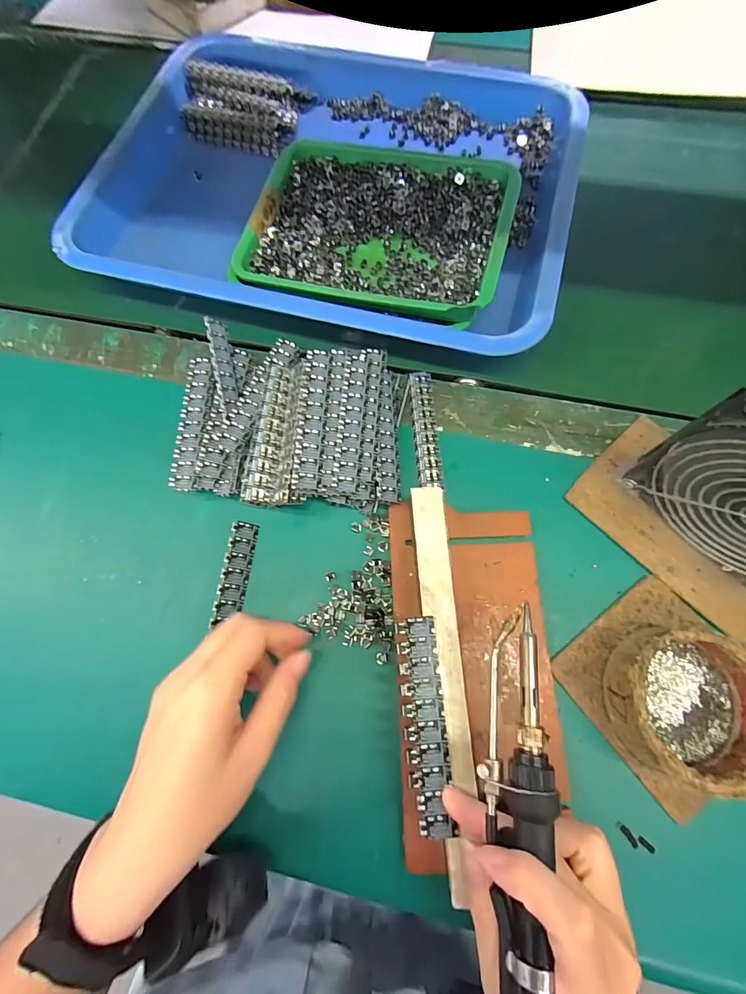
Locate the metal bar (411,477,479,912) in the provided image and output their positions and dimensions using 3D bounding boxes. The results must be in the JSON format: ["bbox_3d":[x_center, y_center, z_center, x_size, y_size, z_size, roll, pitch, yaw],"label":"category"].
[{"bbox_3d":[0.042,0.096,0.239,0.021,0.004,0.212,-4,72,1],"label":"metal bar"}]

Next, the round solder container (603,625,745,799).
[{"bbox_3d":[0.184,0.121,0.244,0.083,0.041,0.078,-1,72,2],"label":"round solder container"}]

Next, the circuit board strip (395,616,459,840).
[{"bbox_3d":[0.028,0.123,0.228,0.024,0.004,0.107,-4,72,1],"label":"circuit board strip"}]

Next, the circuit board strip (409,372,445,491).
[{"bbox_3d":[0.041,-0.055,0.326,0.019,0.004,0.101,-3,72,2],"label":"circuit board strip"}]

